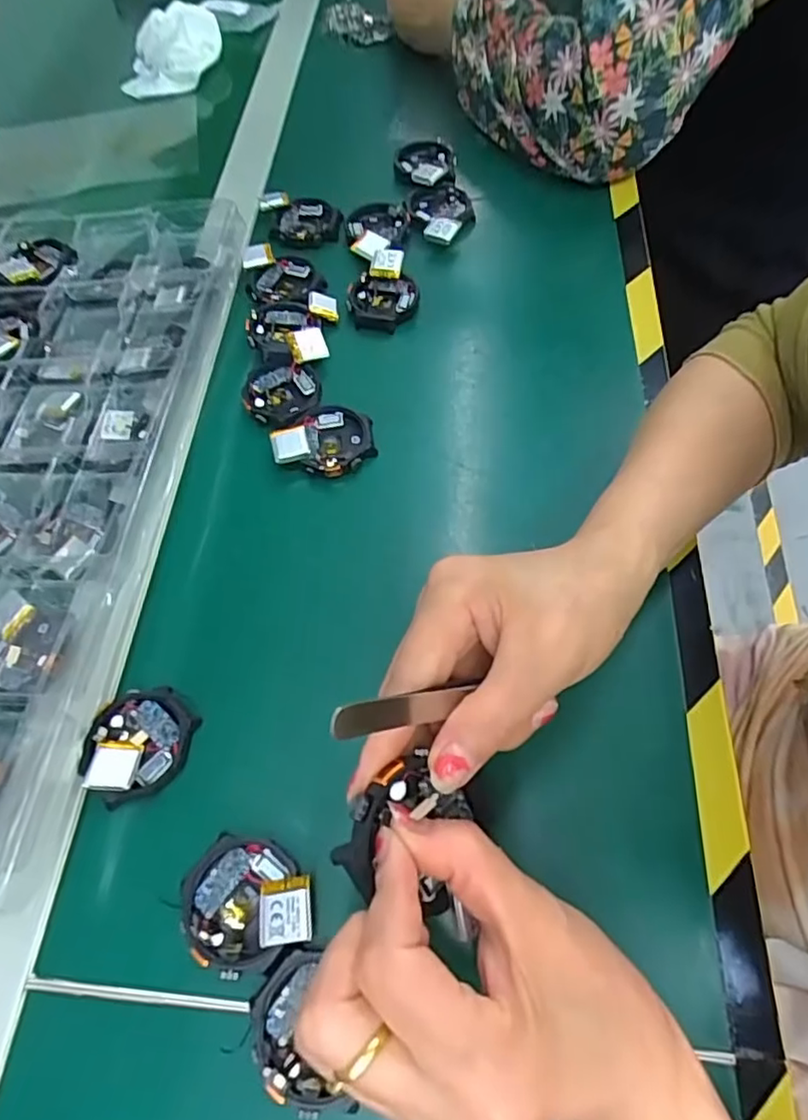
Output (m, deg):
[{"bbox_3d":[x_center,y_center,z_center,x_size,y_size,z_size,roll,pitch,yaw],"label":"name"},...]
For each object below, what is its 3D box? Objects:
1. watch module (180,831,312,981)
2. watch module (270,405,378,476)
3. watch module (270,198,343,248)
[{"bbox_3d":[-0.066,0.143,0.259,0.052,0.013,0.052,-27,54,-3],"label":"watch module"},{"bbox_3d":[-0.049,-0.074,0.371,0.060,0.013,0.048,-6,62,2],"label":"watch module"},{"bbox_3d":[-0.075,-0.256,0.463,0.051,0.011,0.048,-30,64,-10],"label":"watch module"}]

